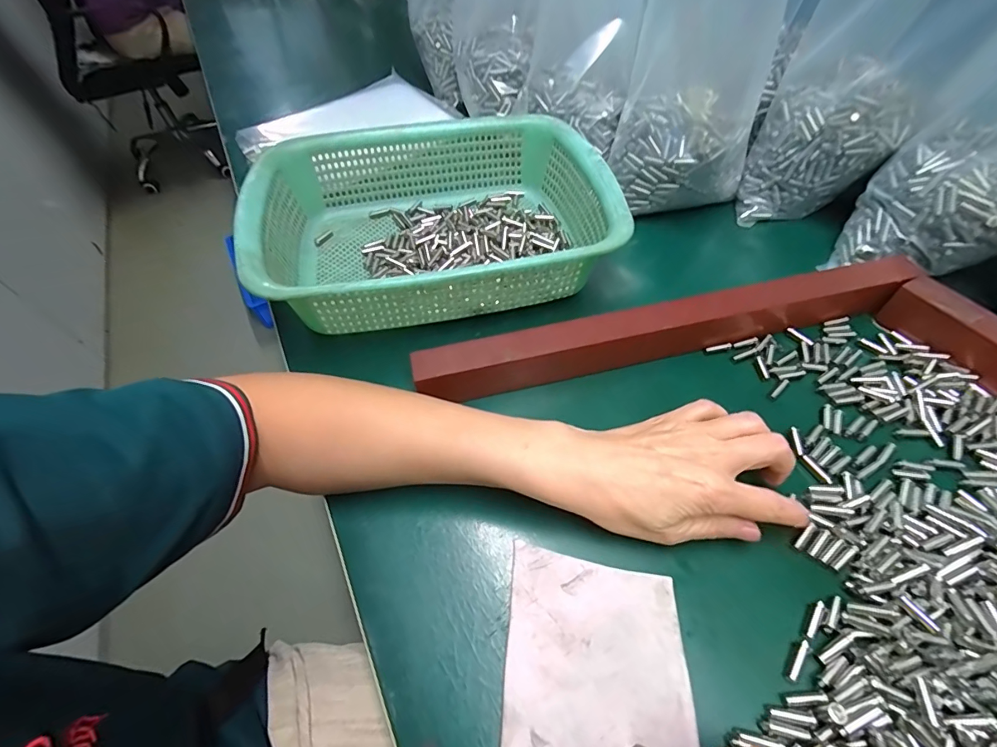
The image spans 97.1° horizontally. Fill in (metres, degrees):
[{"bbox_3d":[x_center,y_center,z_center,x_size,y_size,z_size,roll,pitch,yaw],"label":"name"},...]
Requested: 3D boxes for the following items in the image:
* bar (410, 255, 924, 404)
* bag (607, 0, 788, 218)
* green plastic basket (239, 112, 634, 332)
[{"bbox_3d":[0.127,-0.032,0.333,0.372,0.046,0.027,-12,54,-5],"label":"bar"},{"bbox_3d":[0.181,-0.265,0.407,0.119,0.182,0.120,17,57,16],"label":"bag"},{"bbox_3d":[-0.054,-0.140,0.394,0.290,0.086,0.217,-15,54,-7],"label":"green plastic basket"}]

